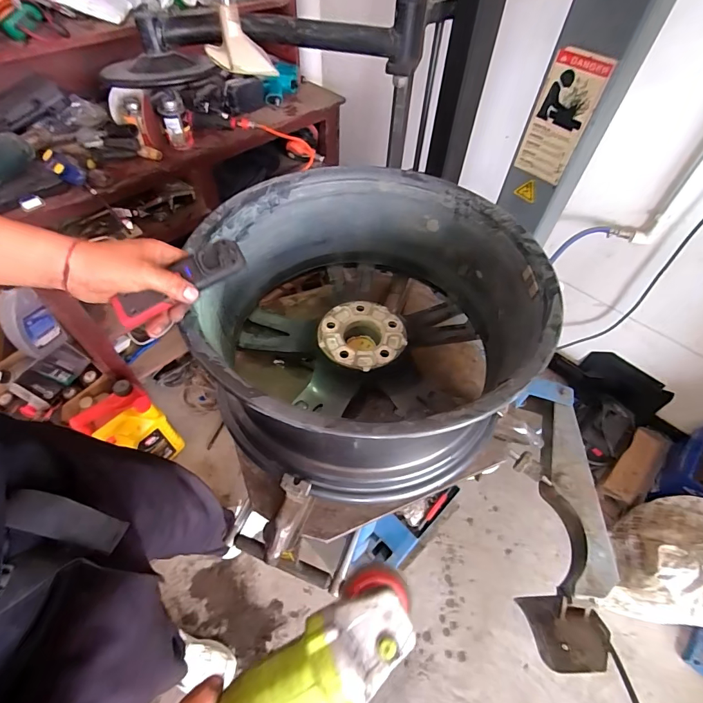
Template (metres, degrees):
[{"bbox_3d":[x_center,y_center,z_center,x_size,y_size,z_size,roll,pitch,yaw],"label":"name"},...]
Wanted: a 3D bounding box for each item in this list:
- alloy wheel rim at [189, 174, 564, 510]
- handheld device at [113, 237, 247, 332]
[{"bbox_3d":[0.018,-0.045,0.620,0.509,0.240,0.496,-36,63,-26],"label":"alloy wheel rim"},{"bbox_3d":[-0.194,-0.078,0.443,0.152,0.041,0.030,-31,34,-2],"label":"handheld device"}]

